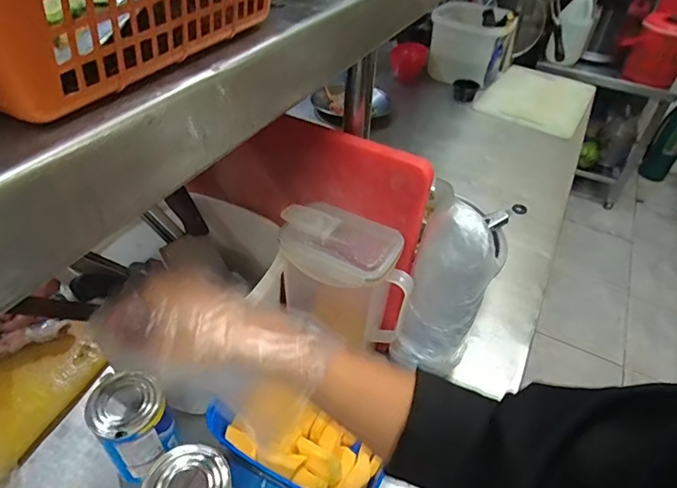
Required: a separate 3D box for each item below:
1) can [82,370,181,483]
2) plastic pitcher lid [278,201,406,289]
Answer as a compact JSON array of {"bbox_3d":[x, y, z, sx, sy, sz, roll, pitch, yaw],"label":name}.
[{"bbox_3d":[-0.214,0.197,0.502,0.068,0.122,0.068,3,44,-3],"label":"can"},{"bbox_3d":[0.001,-0.002,0.516,0.129,0.029,0.089,24,45,20],"label":"plastic pitcher lid"}]

